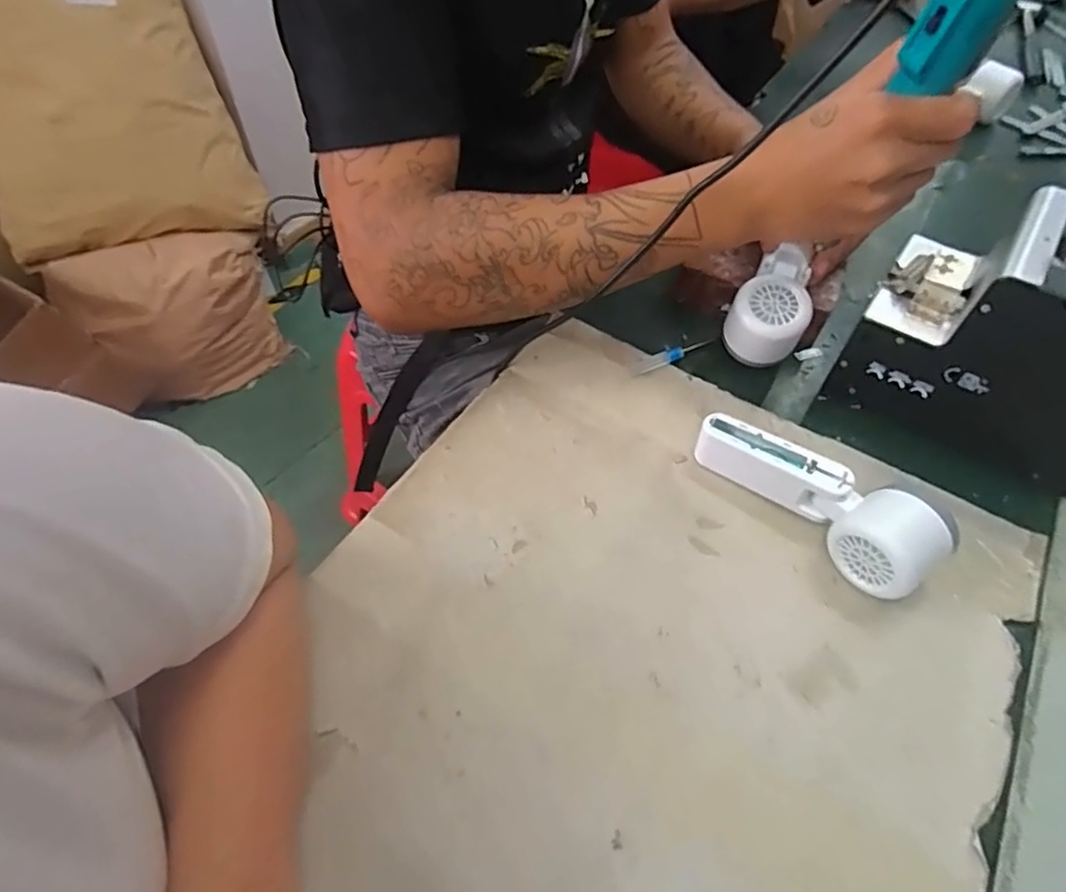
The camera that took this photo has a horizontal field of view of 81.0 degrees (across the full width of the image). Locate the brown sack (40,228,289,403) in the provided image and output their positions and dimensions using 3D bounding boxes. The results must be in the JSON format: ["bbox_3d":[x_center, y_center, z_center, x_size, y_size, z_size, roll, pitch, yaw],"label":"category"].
[{"bbox_3d":[-0.717,-0.259,1.293,0.360,0.319,0.163,-30,62,-22],"label":"brown sack"}]

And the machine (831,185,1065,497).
[{"bbox_3d":[0.349,-0.087,0.448,0.171,0.144,0.131,34,60,19],"label":"machine"}]

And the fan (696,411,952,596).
[{"bbox_3d":[0.191,0.030,0.425,0.061,0.052,0.164,-37,65,-25],"label":"fan"}]

